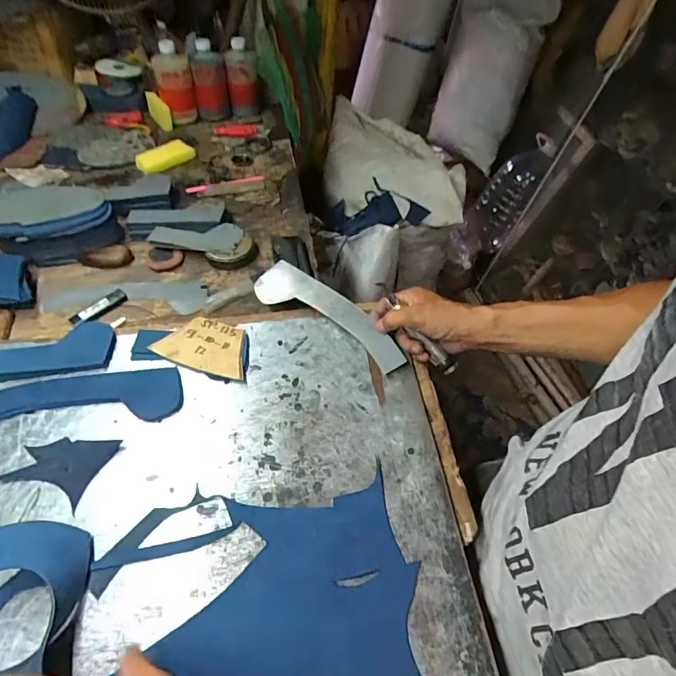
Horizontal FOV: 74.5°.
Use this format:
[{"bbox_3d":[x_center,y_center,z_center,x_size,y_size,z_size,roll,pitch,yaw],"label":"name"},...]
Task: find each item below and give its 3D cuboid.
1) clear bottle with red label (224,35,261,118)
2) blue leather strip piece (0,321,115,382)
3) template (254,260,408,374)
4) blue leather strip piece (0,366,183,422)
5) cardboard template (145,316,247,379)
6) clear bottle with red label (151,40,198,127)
[{"bbox_3d":[-0.211,-0.575,0.989,0.068,0.145,0.074,-5,52,-12],"label":"clear bottle with red label"},{"bbox_3d":[-0.354,0.014,0.544,0.143,0.010,0.071,-8,52,-9],"label":"blue leather strip piece"},{"bbox_3d":[-0.012,-0.035,0.579,0.230,0.011,0.059,30,86,21],"label":"template"},{"bbox_3d":[-0.299,0.067,0.511,0.229,0.008,0.065,-3,53,-5],"label":"blue leather strip piece"},{"bbox_3d":[-0.170,0.009,0.562,0.117,0.005,0.072,11,57,5],"label":"cardboard template"},{"bbox_3d":[-0.348,-0.544,0.948,0.074,0.143,0.080,-13,54,-18],"label":"clear bottle with red label"}]

